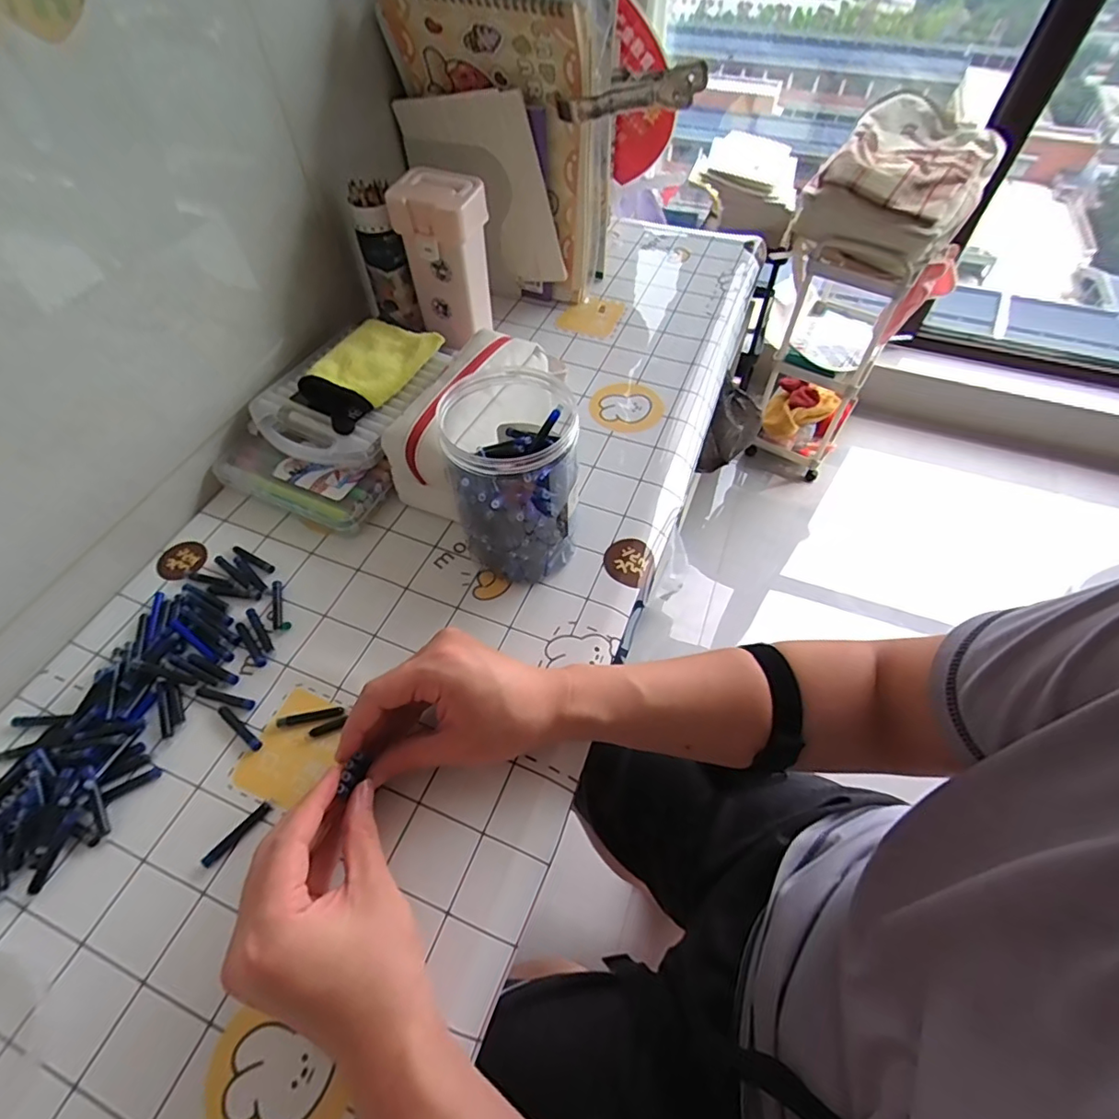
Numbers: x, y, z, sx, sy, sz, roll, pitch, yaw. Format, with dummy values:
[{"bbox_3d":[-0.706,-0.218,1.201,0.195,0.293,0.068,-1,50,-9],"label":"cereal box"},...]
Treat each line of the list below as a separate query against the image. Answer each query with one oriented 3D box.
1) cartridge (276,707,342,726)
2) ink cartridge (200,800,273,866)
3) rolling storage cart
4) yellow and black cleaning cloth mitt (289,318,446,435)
[{"bbox_3d":[-0.183,0.115,0.408,0.047,0.005,0.008,-8,56,-6],"label":"cartridge"},{"bbox_3d":[-0.211,0.179,0.365,0.007,0.006,0.049,33,61,20],"label":"ink cartridge"},{"bbox_3d":[0.713,-0.603,1.373,0.312,0.697,0.413,31,64,22],"label":"rolling storage cart"},{"bbox_3d":[-0.191,-0.187,0.546,0.086,0.026,0.140,24,62,19],"label":"yellow and black cleaning cloth mitt"}]

